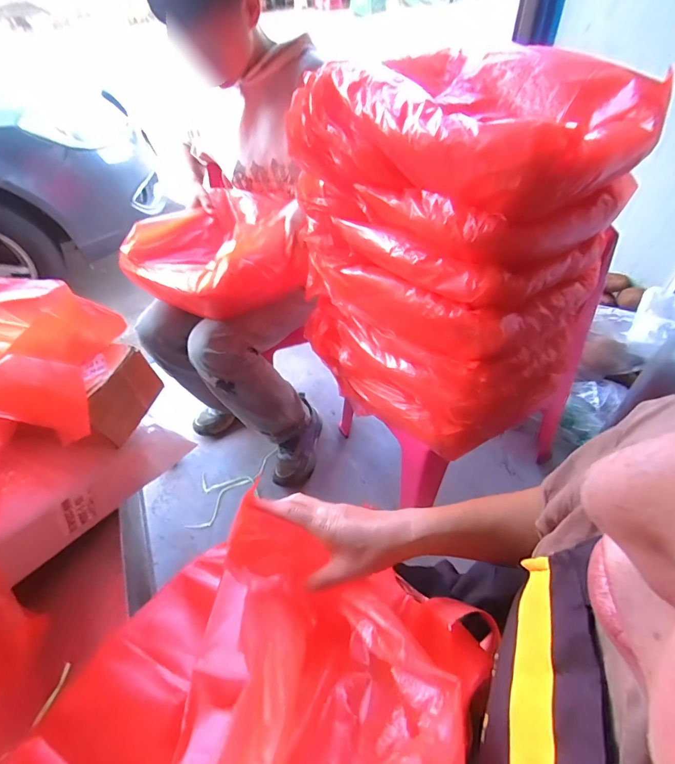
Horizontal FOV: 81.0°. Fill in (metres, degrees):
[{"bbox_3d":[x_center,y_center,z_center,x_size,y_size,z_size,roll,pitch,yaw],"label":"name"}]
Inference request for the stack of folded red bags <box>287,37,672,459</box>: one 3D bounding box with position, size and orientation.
[{"bbox_3d":[0.175,-0.199,0.636,0.305,0.460,0.383,-34,53,-26],"label":"stack of folded red bags"}]

